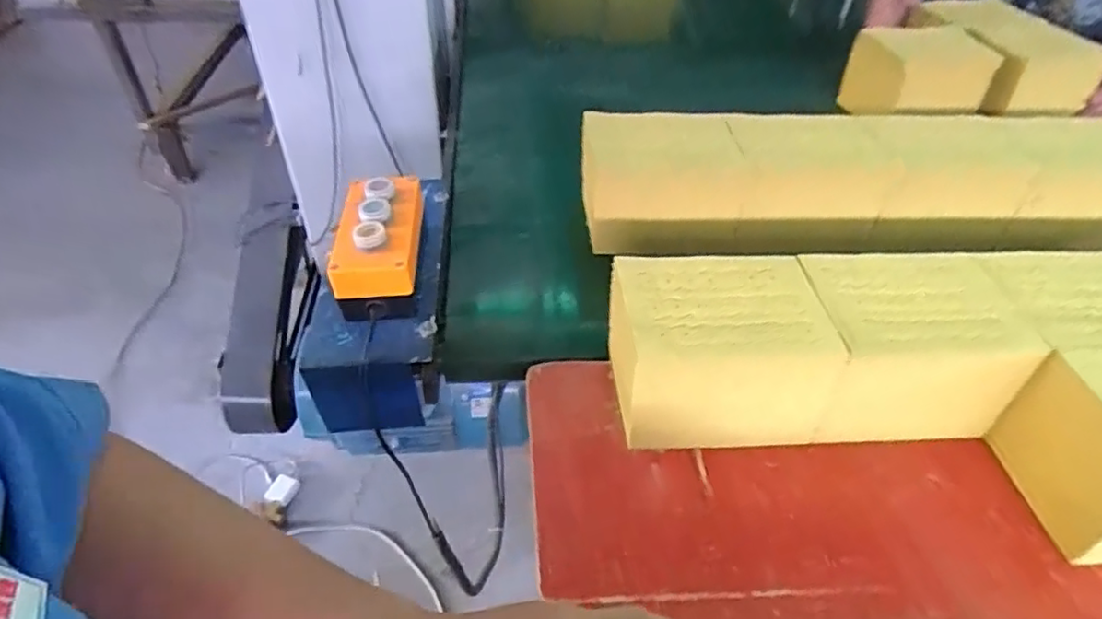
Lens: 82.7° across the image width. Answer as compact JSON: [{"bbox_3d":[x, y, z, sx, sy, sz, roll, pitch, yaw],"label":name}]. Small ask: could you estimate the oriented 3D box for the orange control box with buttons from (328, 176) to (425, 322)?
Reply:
[{"bbox_3d":[-0.164,-0.063,0.627,0.081,0.085,0.150,0,44,-3],"label":"orange control box with buttons"}]

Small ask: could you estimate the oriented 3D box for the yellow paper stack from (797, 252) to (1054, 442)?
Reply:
[{"bbox_3d":[0.303,0.031,0.554,0.160,0.110,0.125,0,44,-3],"label":"yellow paper stack"}]

